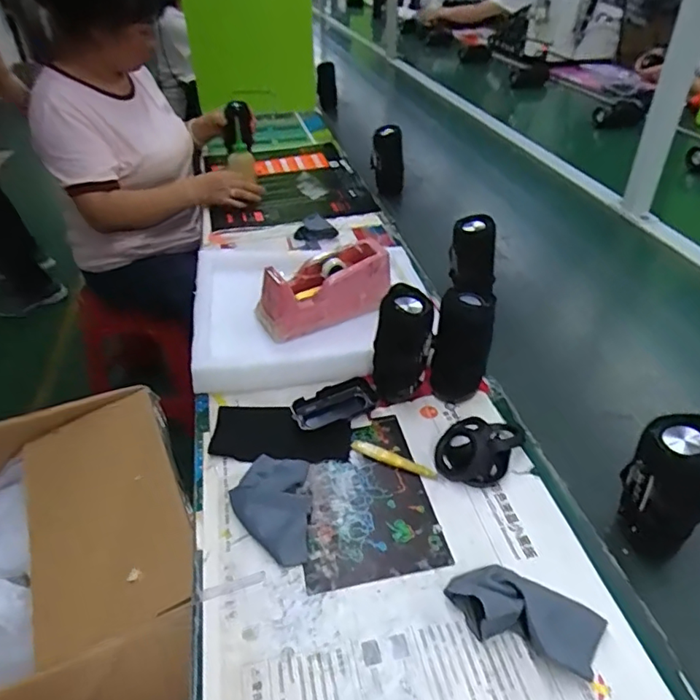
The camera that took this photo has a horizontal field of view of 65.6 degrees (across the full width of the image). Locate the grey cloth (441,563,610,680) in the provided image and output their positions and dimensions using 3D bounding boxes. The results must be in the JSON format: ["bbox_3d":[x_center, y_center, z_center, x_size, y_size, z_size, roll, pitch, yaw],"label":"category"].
[{"bbox_3d":[0.149,0.226,0.469,0.124,0.040,0.066,19,42,24],"label":"grey cloth"}]

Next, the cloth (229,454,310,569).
[{"bbox_3d":[-0.084,0.164,0.566,0.080,0.025,0.115,-1,37,0],"label":"cloth"}]

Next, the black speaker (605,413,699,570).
[{"bbox_3d":[0.297,0.132,0.512,0.055,0.139,0.066,-27,44,-30],"label":"black speaker"}]

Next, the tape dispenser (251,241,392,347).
[{"bbox_3d":[-0.036,-0.090,0.800,0.197,0.086,0.077,-24,43,-25],"label":"tape dispenser"}]

